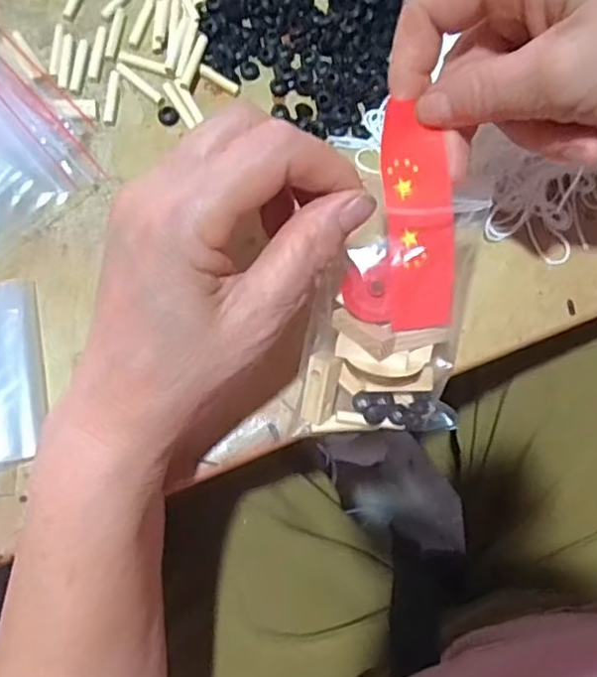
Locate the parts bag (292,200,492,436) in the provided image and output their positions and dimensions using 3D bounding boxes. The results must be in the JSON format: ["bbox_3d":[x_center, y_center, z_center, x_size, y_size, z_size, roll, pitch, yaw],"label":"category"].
[{"bbox_3d":[0.035,-0.008,0.272,0.067,0.030,0.096,-2,113,1],"label":"parts bag"}]

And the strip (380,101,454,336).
[{"bbox_3d":[0.048,-0.047,0.254,0.027,0.010,0.087,-7,99,-3],"label":"strip"}]

